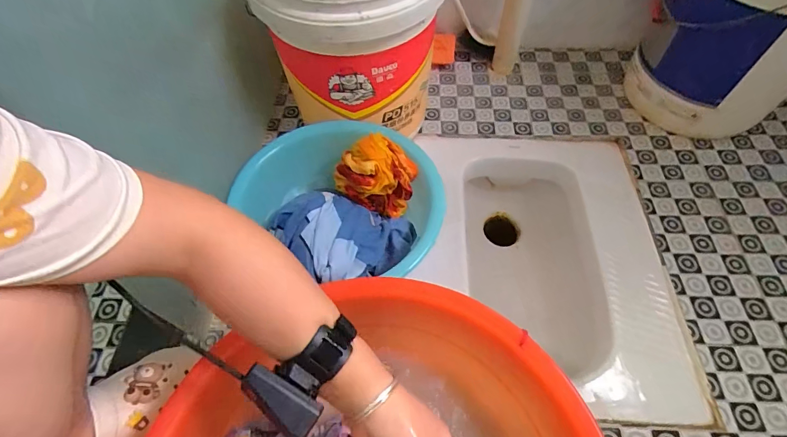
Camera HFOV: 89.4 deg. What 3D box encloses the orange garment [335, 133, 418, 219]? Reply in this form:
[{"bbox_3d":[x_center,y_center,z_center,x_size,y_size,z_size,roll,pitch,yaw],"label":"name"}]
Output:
[{"bbox_3d":[-0.027,-0.068,0.603,0.116,0.090,0.084,16,61,12],"label":"orange garment"}]

